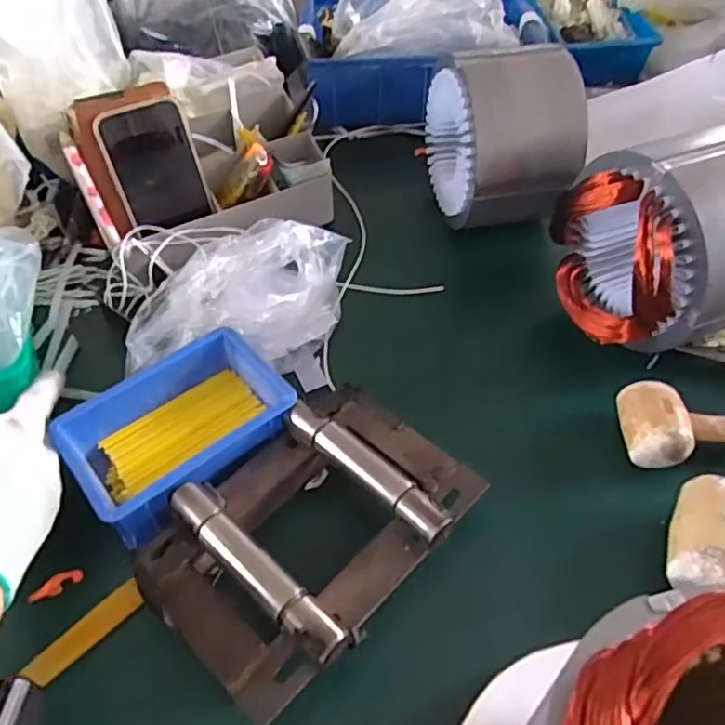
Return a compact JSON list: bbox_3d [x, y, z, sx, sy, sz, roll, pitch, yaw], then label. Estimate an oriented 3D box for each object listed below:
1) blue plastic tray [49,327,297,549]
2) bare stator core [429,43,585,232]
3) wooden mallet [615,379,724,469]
[{"bbox_3d":[-0.131,0.047,0.450,0.144,0.045,0.109,-35,57,-25],"label":"blue plastic tray"},{"bbox_3d":[0.134,-0.209,0.601,0.114,0.172,0.129,-9,50,-7],"label":"bare stator core"},{"bbox_3d":[0.328,0.044,0.455,0.274,0.040,0.057,-1,49,0],"label":"wooden mallet"}]

